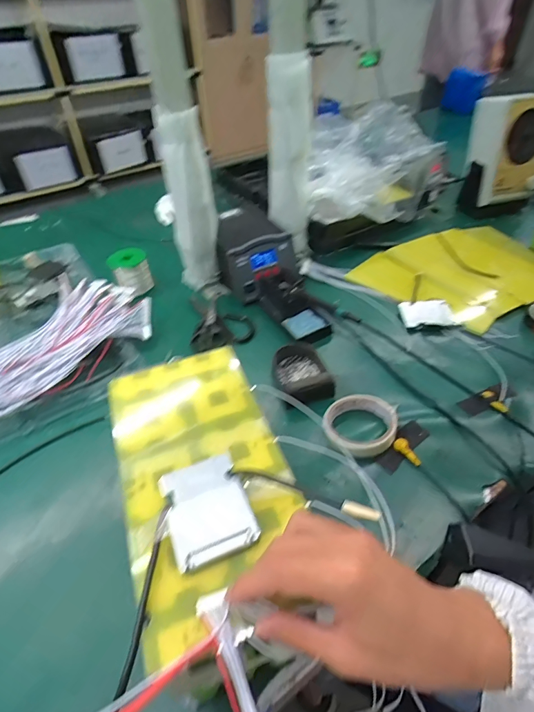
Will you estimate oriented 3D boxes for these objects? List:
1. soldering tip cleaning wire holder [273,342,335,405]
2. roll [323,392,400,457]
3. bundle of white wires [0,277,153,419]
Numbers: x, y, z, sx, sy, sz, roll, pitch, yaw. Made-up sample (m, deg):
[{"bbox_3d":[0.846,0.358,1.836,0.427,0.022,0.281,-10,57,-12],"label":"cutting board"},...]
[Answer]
[{"bbox_3d":[0.050,0.022,0.603,0.077,0.036,0.113,-13,45,-12],"label":"soldering tip cleaning wire holder"},{"bbox_3d":[0.122,0.088,0.526,0.090,0.026,0.089,-1,43,1],"label":"roll"},{"bbox_3d":[-0.416,0.003,0.628,0.291,0.045,0.455,21,48,22],"label":"bundle of white wires"}]

